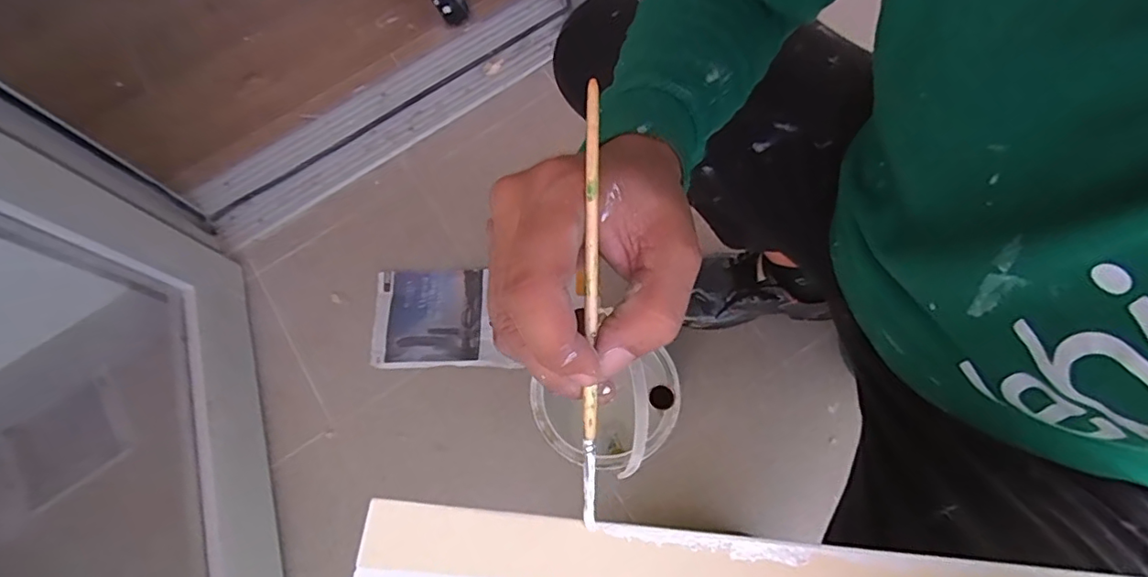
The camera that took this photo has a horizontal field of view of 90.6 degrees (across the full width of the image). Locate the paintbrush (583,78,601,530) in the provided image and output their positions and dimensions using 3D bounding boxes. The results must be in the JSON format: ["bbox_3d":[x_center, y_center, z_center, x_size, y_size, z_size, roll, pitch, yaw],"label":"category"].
[{"bbox_3d":[0.006,0.014,0.219,0.006,0.004,0.177,0,103,2],"label":"paintbrush"}]

